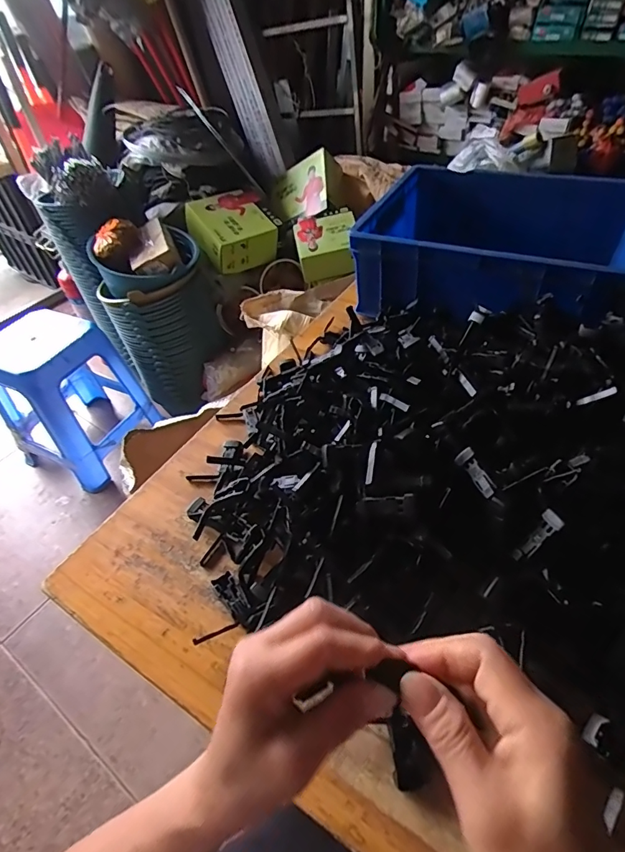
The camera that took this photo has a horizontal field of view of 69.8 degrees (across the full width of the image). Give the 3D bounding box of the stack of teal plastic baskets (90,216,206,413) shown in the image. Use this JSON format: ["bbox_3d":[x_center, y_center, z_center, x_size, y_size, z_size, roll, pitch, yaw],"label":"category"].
[{"bbox_3d":[-0.460,-0.330,1.380,0.293,0.512,0.285,-19,47,-11],"label":"stack of teal plastic baskets"}]

